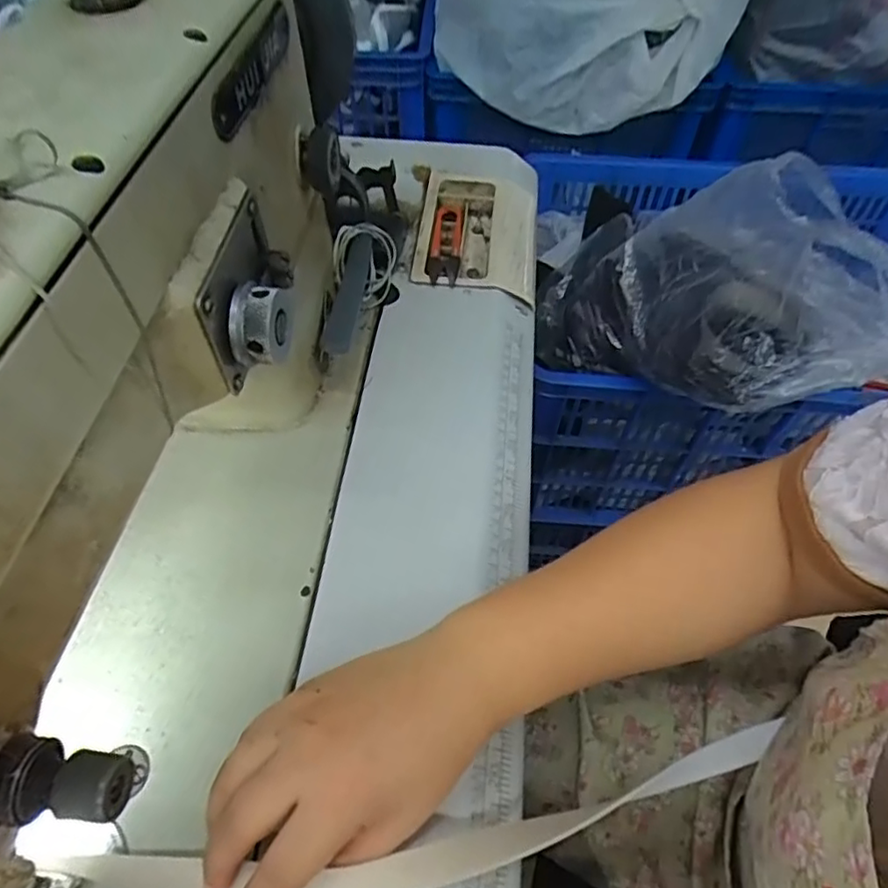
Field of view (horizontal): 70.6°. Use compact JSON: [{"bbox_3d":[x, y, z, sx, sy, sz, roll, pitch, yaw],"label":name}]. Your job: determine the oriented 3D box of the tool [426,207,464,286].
[{"bbox_3d":[0.002,-0.169,0.533,0.026,0.012,0.105,6,56,3],"label":"tool"}]

